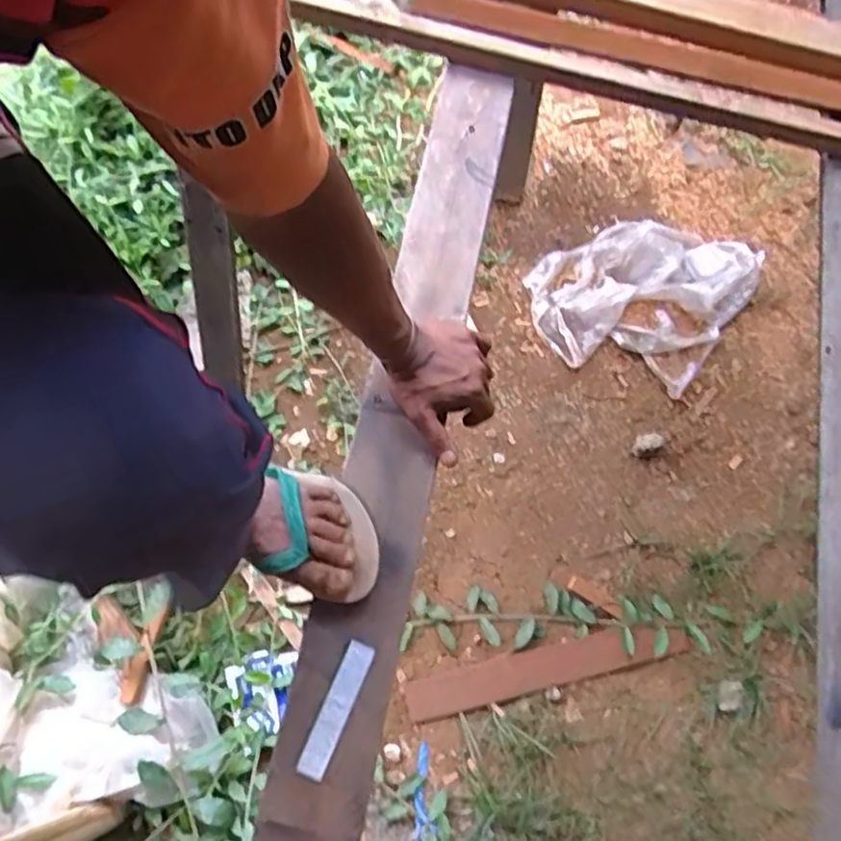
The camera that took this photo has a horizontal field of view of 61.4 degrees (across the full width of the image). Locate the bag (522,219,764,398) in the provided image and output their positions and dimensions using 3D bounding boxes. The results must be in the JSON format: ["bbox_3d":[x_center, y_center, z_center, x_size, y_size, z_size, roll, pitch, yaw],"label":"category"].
[{"bbox_3d":[0.538,-0.325,1.730,0.439,0.075,0.524,37,73,13],"label":"bag"}]

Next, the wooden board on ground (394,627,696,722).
[{"bbox_3d":[0.233,0.514,1.457,0.525,0.025,0.086,-12,69,-5],"label":"wooden board on ground"}]

